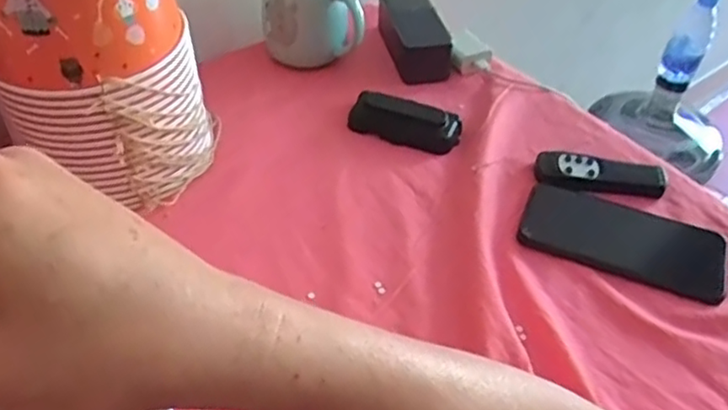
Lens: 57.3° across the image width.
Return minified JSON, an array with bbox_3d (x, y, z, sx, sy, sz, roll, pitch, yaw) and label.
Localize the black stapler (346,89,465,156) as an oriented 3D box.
[{"bbox_3d":[0.040,-0.085,0.657,0.109,0.025,0.045,16,46,10],"label":"black stapler"}]

